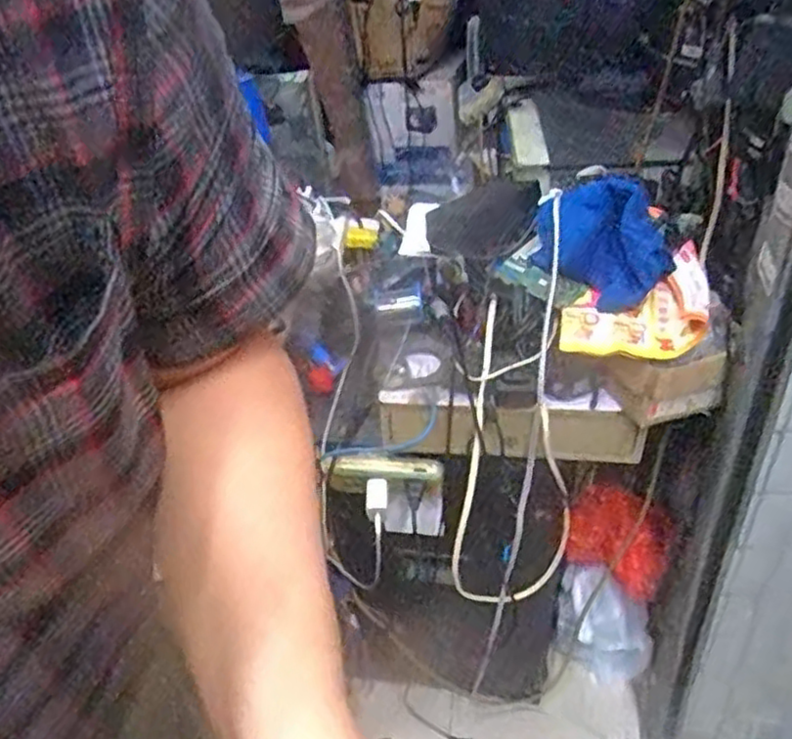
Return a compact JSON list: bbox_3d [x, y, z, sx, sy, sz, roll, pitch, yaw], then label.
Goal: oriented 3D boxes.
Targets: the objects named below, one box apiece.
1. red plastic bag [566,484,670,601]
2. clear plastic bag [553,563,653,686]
[{"bbox_3d":[0.375,0.295,1.208,0.172,0.197,0.049,21,45,31],"label":"red plastic bag"},{"bbox_3d":[0.366,0.462,1.286,0.168,0.166,0.087,21,45,31],"label":"clear plastic bag"}]

